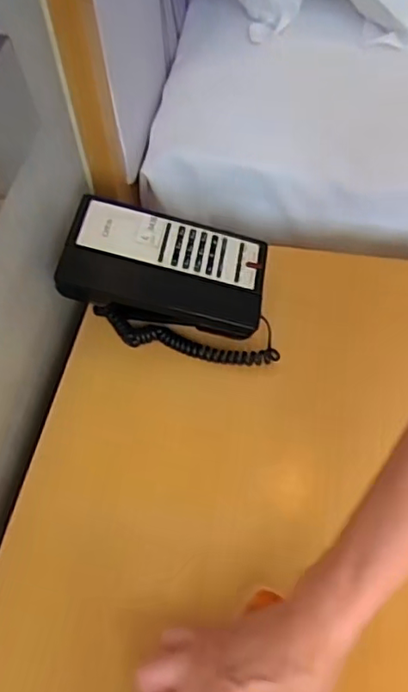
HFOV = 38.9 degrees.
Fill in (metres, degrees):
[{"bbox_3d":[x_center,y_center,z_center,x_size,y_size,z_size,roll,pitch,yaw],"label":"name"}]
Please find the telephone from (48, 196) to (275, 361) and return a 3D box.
[{"bbox_3d":[-0.030,-0.071,0.590,0.214,0.076,0.131,9,58,7],"label":"telephone"}]

